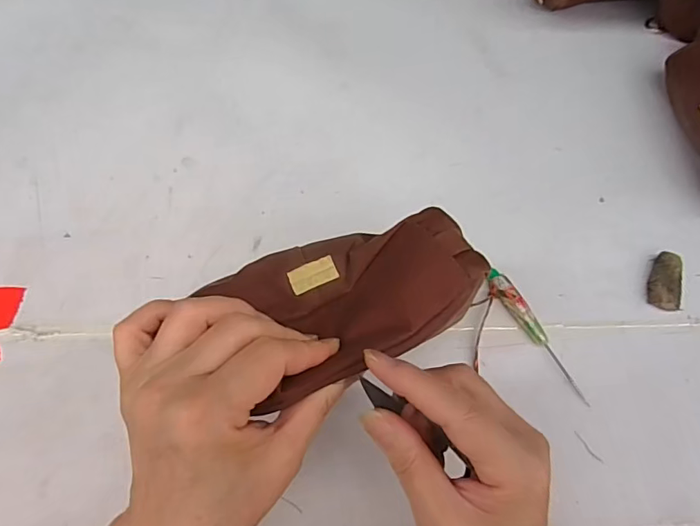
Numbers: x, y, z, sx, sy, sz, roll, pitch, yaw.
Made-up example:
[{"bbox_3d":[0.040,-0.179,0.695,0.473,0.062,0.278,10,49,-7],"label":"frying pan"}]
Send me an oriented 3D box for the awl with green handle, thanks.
[{"bbox_3d":[0.139,0.053,0.366,0.015,0.011,0.113,-25,65,-17],"label":"awl with green handle"}]

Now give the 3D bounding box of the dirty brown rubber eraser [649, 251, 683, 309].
[{"bbox_3d":[0.253,0.015,0.394,0.021,0.014,0.052,20,61,8],"label":"dirty brown rubber eraser"}]

